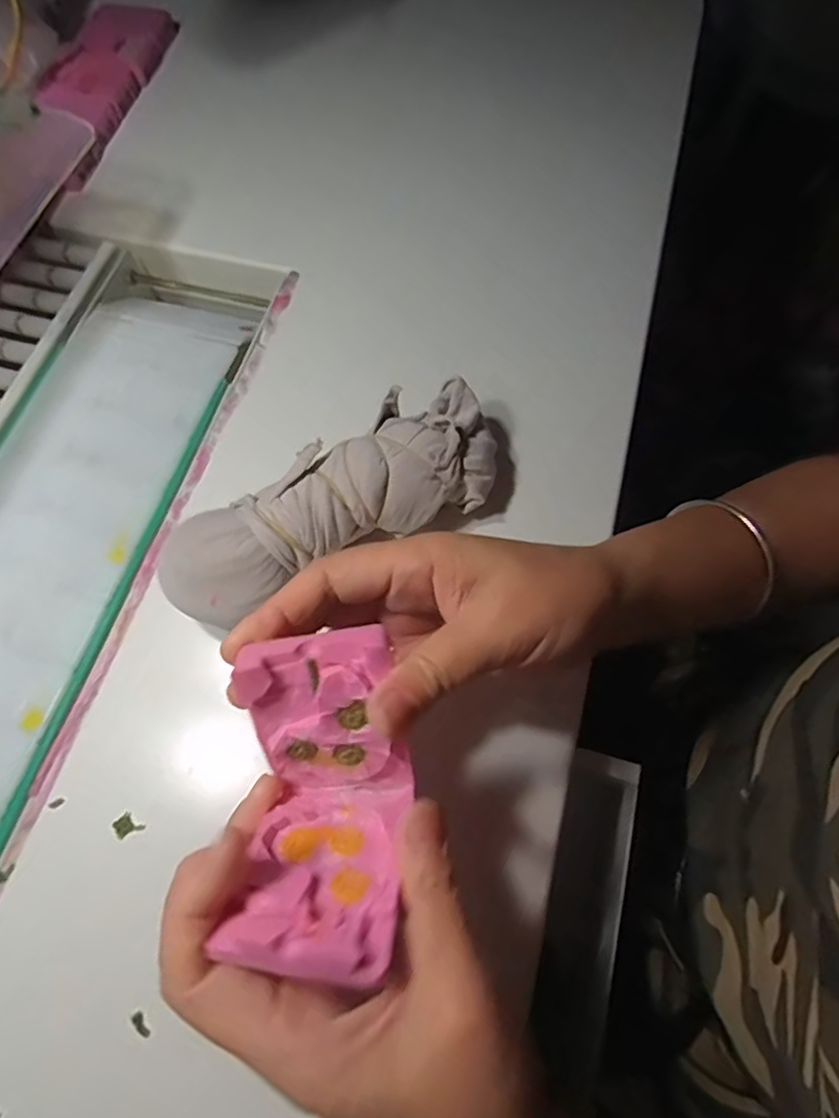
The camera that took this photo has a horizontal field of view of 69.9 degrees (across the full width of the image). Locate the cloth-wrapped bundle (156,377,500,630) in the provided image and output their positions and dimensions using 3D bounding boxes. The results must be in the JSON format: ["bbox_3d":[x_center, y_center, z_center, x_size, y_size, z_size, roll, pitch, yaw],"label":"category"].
[{"bbox_3d":[-0.045,-0.028,0.335,0.189,0.057,0.065,-28,70,-10],"label":"cloth-wrapped bundle"}]

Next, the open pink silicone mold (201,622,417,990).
[{"bbox_3d":[-0.032,0.081,0.209,0.055,0.054,0.098,-1,68,-2],"label":"open pink silicone mold"}]

